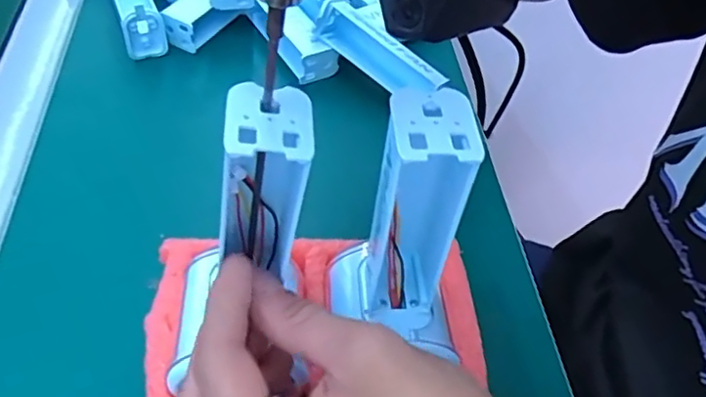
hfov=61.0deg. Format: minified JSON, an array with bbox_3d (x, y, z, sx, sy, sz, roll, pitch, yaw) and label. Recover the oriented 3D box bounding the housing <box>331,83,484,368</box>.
[{"bbox_3d":[0.017,0.014,0.224,0.046,0.115,0.044,4,50,-4],"label":"housing"}]

